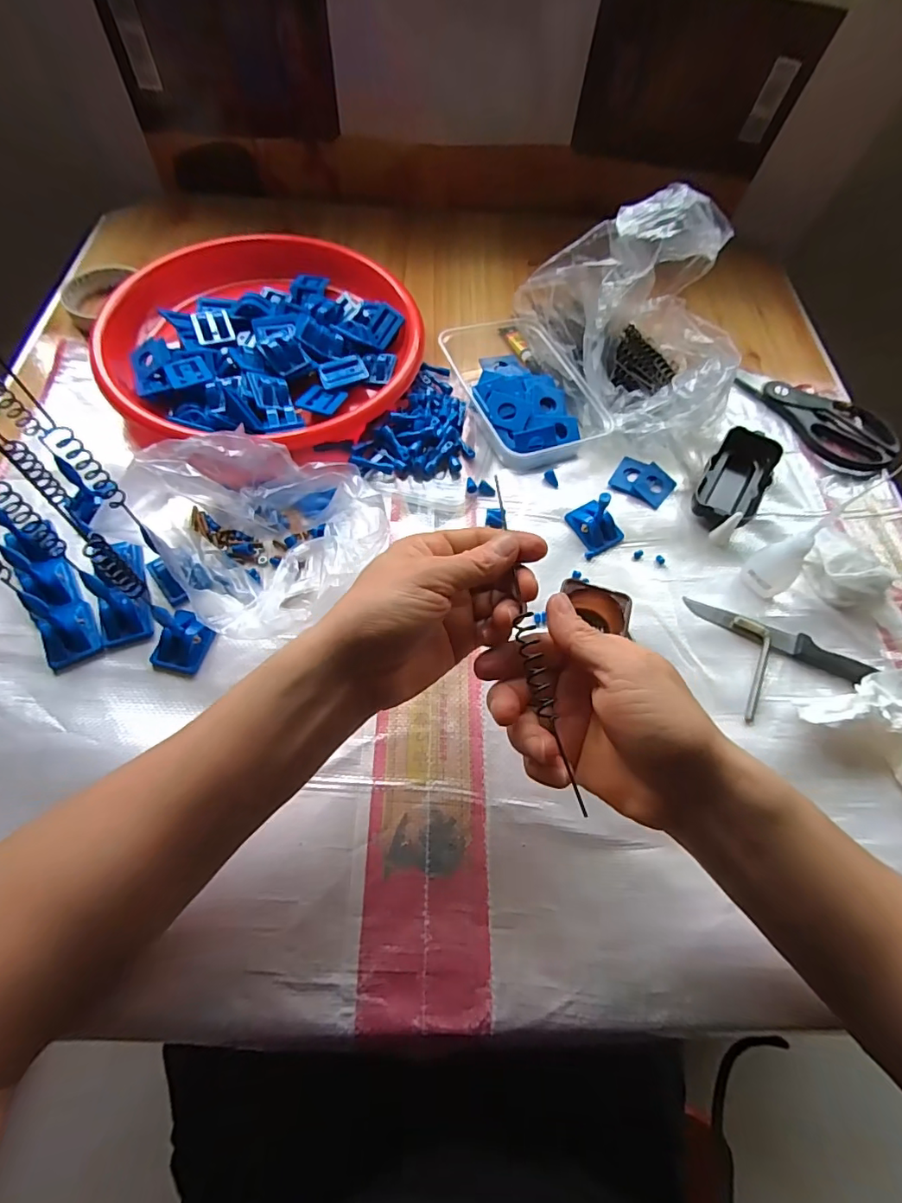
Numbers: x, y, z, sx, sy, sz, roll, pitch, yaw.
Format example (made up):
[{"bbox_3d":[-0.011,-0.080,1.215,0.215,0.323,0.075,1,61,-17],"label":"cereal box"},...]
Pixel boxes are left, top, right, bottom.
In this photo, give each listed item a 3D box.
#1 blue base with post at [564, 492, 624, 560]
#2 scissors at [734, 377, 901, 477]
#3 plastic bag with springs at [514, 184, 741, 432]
[{"bbox_3d":[0.124,-0.072,0.423,0.038,0.042,0.045,-19,65,-13],"label":"blue base with post"},{"bbox_3d":[0.368,-0.185,0.511,0.071,0.018,0.168,-27,67,-17],"label":"scissors"},{"bbox_3d":[0.180,-0.259,0.469,0.165,0.142,0.209,-13,64,-10],"label":"plastic bag with springs"}]

